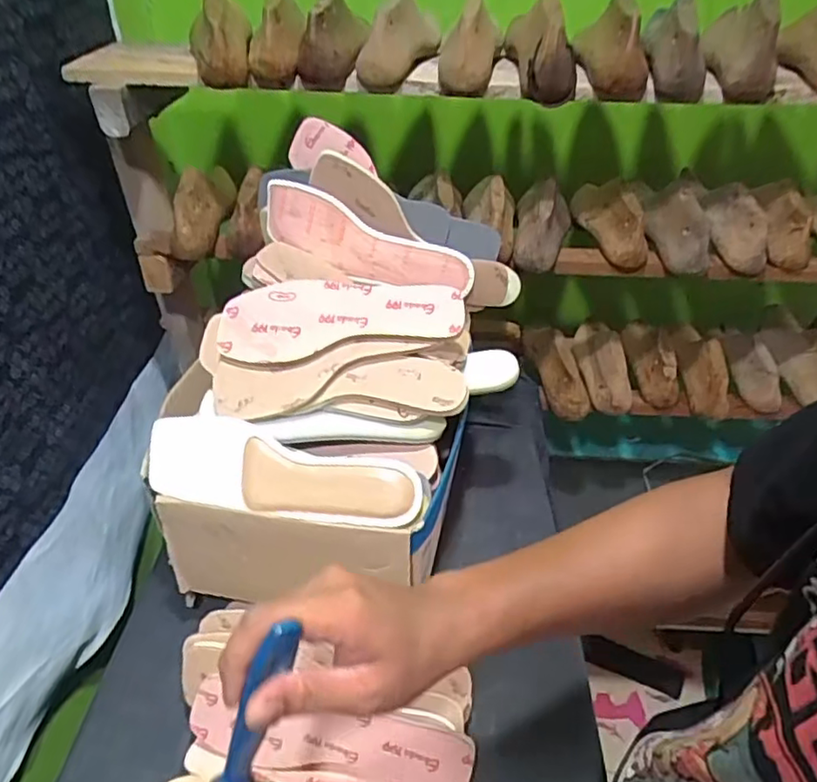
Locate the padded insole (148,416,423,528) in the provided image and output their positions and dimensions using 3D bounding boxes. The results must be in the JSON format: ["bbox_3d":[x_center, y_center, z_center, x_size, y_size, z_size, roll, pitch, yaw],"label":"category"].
[{"bbox_3d":[-0.114,0.075,0.570,0.247,0.013,0.076,9,77,1],"label":"padded insole"}]

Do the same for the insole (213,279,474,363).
[{"bbox_3d":[-0.065,-0.068,0.607,0.233,0.008,0.087,3,76,1],"label":"insole"}]

